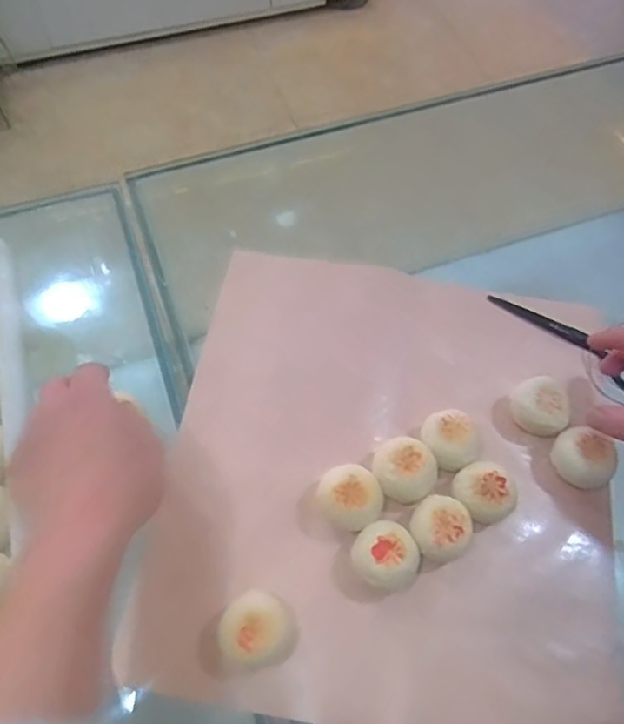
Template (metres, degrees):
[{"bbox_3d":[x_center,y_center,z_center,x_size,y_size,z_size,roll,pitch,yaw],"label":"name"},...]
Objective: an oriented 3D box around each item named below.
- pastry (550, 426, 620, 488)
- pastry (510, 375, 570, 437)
[{"bbox_3d":[0.219,0.075,0.475,0.045,0.030,0.037,38,67,17],"label":"pastry"},{"bbox_3d":[0.192,0.036,0.496,0.046,0.029,0.037,28,65,12],"label":"pastry"}]

